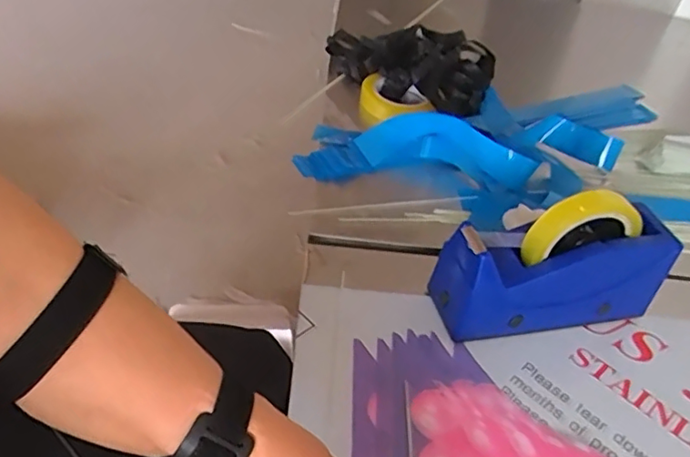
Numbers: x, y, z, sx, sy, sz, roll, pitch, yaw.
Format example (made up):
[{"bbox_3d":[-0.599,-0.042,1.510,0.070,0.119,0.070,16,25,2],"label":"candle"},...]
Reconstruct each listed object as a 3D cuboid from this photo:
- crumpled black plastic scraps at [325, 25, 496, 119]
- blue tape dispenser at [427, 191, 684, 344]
[{"bbox_3d":[0.092,-0.256,0.880,0.258,0.063,0.173,21,42,11],"label":"crumpled black plastic scraps"},{"bbox_3d":[0.190,0.029,0.526,0.204,0.127,0.068,-6,44,-14],"label":"blue tape dispenser"}]

